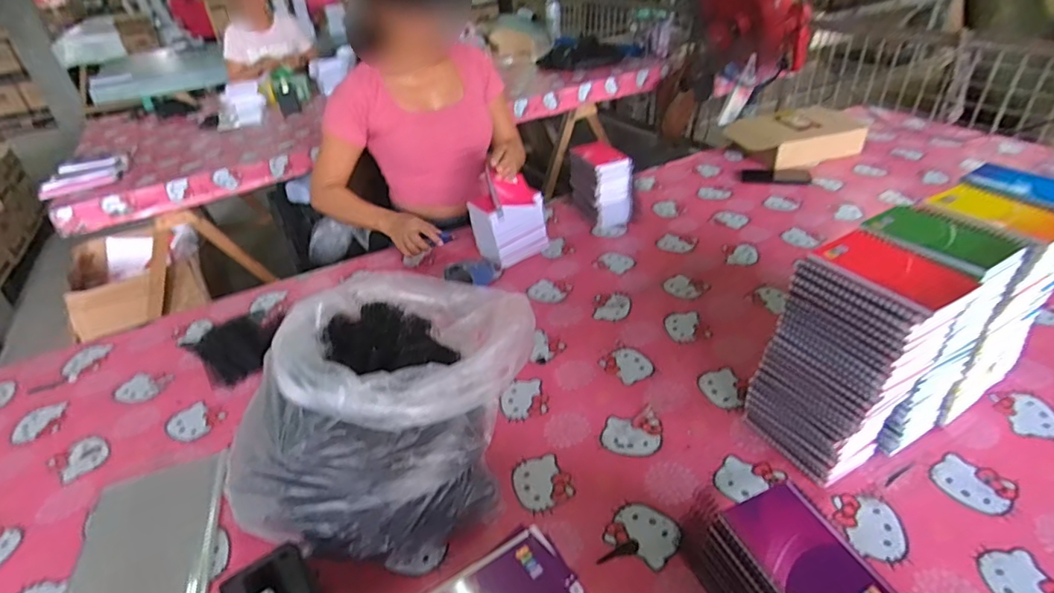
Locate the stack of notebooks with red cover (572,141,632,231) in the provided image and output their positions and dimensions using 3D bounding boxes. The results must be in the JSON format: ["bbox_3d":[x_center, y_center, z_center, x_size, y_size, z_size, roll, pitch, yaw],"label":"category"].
[{"bbox_3d":[0.171,-0.257,1.233,0.099,0.166,0.142,-16,36,-14],"label":"stack of notebooks with red cover"}]

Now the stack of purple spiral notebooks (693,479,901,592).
[{"bbox_3d":[0.246,0.275,0.517,0.096,0.133,0.152,-20,38,-20],"label":"stack of purple spiral notebooks"}]

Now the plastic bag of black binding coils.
[{"bbox_3d":[-0.165,0.124,0.718,0.282,0.210,0.407,5,37,15],"label":"plastic bag of black binding coils"}]

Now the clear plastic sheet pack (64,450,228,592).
[{"bbox_3d":[-0.465,0.310,0.656,0.165,0.026,0.231,-14,36,-11],"label":"clear plastic sheet pack"}]

